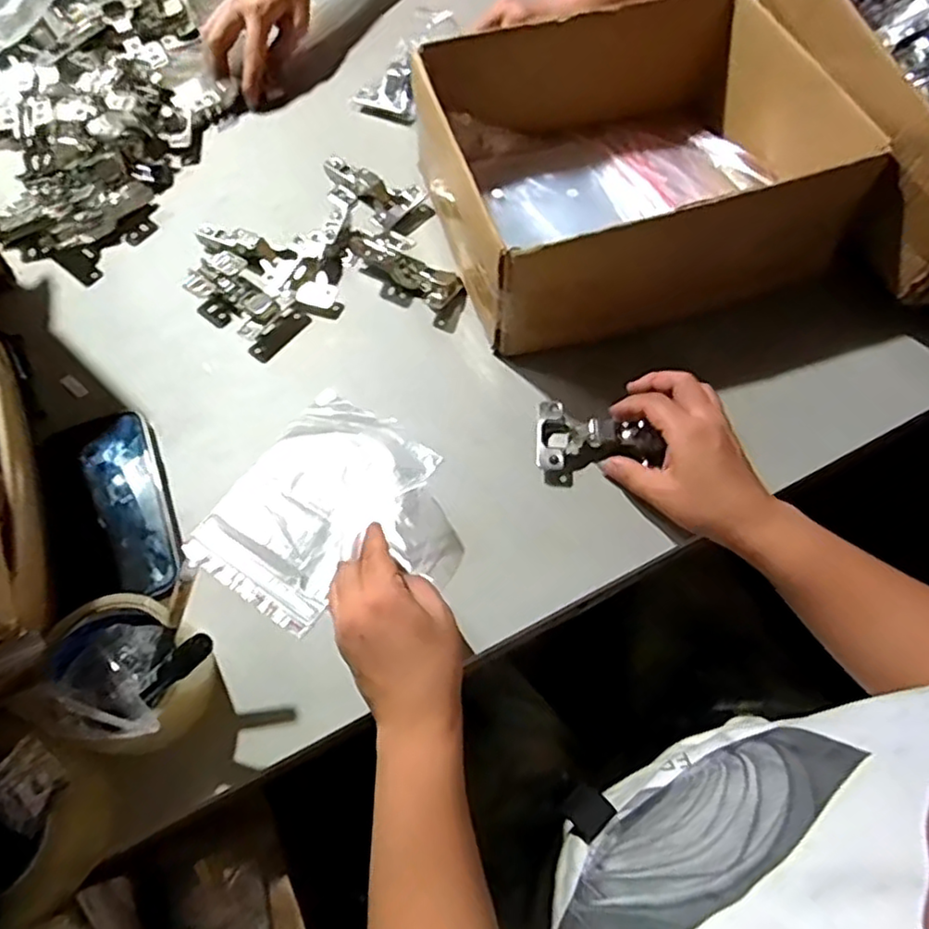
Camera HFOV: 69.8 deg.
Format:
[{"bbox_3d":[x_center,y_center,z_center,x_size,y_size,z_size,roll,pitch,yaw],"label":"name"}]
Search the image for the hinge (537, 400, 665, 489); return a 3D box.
[{"bbox_3d":[0.103,-0.016,0.519,0.092,0.029,0.065,5,63,2],"label":"hinge"}]

